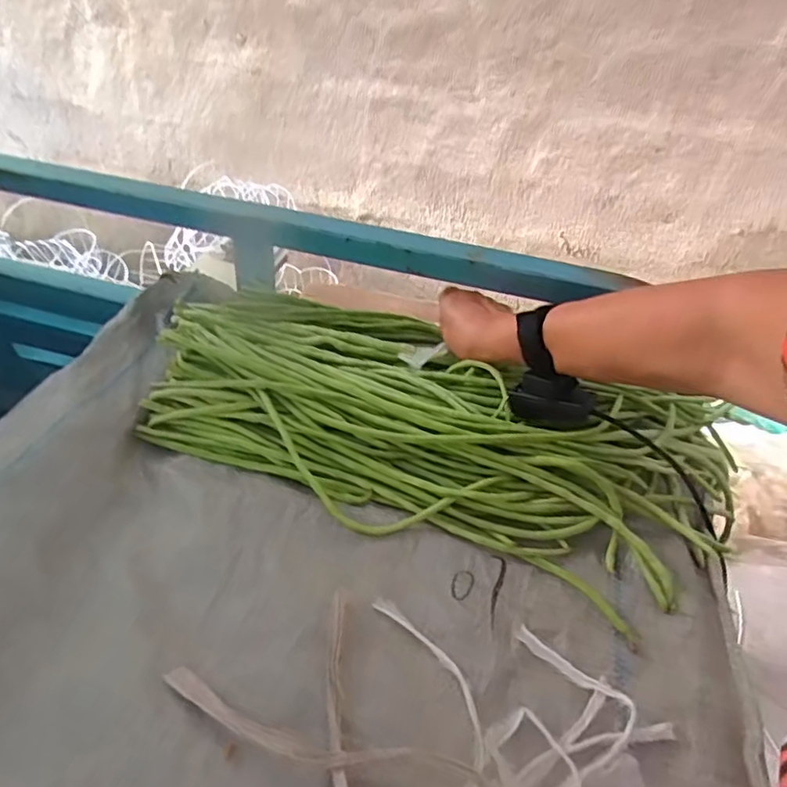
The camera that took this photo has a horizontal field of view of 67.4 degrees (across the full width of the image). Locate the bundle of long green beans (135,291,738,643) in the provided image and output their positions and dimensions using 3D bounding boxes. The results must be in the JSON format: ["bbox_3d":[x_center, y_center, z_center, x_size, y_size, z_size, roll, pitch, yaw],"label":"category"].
[{"bbox_3d":[0.025,0.017,0.563,0.549,0.072,0.251,17,41,12],"label":"bundle of long green beans"}]

